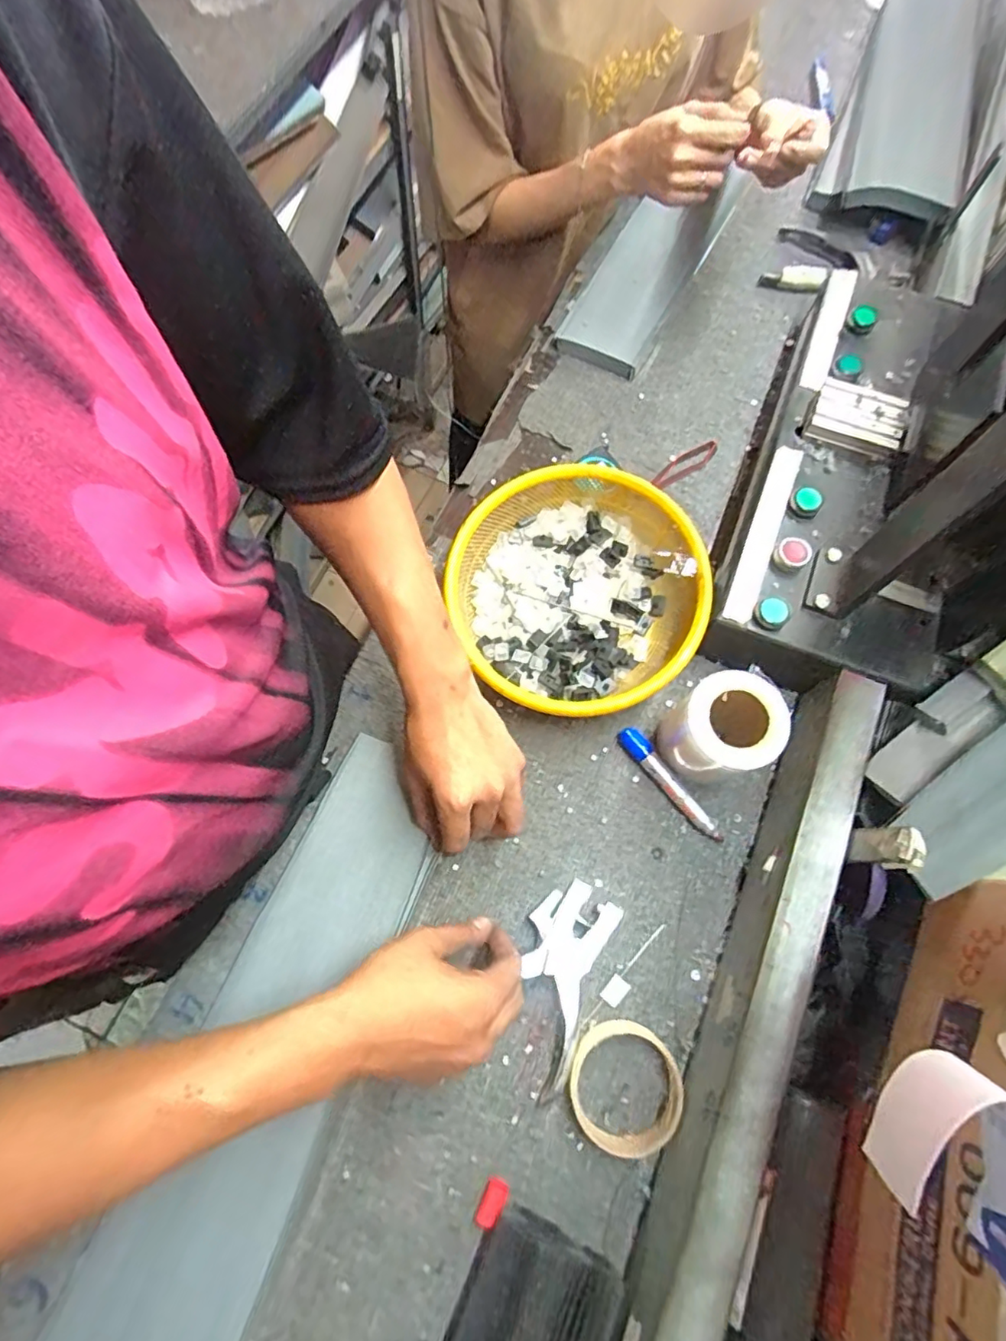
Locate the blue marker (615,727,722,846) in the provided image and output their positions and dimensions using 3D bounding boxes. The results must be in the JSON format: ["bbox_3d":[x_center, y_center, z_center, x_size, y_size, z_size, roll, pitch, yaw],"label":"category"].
[{"bbox_3d":[0.153,0.103,0.528,0.018,0.019,0.125,-39,74,-11],"label":"blue marker"}]

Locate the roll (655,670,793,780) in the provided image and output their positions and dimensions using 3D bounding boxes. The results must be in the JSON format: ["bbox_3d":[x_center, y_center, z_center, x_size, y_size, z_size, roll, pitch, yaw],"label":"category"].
[{"bbox_3d":[0.186,0.054,0.502,0.074,0.105,0.077,0,72,-1],"label":"roll"}]

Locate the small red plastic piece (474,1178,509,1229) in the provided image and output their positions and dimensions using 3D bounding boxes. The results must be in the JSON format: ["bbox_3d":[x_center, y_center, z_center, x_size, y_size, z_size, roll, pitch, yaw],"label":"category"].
[{"bbox_3d":[-0.008,0.400,0.435,0.016,0.011,0.029,26,73,7],"label":"small red plastic piece"}]

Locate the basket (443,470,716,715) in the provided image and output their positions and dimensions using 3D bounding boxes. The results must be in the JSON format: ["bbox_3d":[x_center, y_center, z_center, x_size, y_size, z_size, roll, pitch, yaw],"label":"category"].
[{"bbox_3d":[0.071,-0.070,0.550,0.227,0.096,0.223,0,72,-1],"label":"basket"}]

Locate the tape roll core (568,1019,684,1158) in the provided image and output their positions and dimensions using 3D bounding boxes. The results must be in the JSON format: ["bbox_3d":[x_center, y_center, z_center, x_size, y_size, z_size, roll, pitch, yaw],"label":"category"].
[{"bbox_3d":[0.094,0.324,0.453,0.083,0.022,0.087,0,72,-1],"label":"tape roll core"}]

